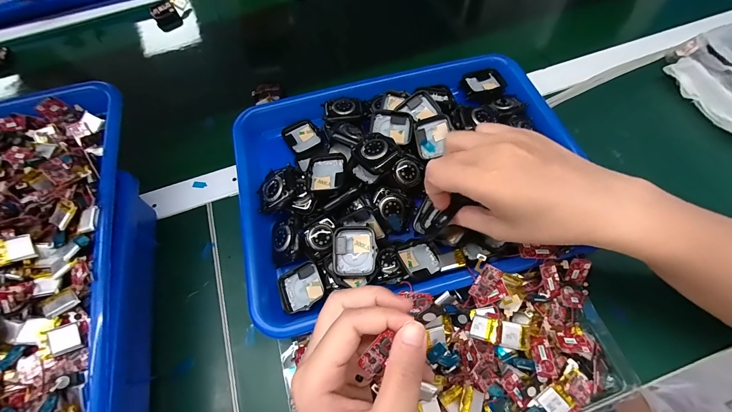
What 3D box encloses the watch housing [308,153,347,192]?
[{"bbox_3d":[-0.035,-0.031,0.297,0.035,0.012,0.040,-4,62,2],"label":"watch housing"}]

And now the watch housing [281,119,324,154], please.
[{"bbox_3d":[-0.069,-0.075,0.350,0.036,0.009,0.040,-27,64,-10],"label":"watch housing"}]

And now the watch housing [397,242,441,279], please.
[{"bbox_3d":[0.047,0.048,0.275,0.038,0.010,0.032,-13,49,-28],"label":"watch housing"}]

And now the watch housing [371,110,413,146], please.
[{"bbox_3d":[0.026,-0.079,0.320,0.040,0.006,0.035,2,82,2],"label":"watch housing"}]

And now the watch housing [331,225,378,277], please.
[{"bbox_3d":[-0.009,0.038,0.271,0.036,0.012,0.042,-5,62,1],"label":"watch housing"}]

